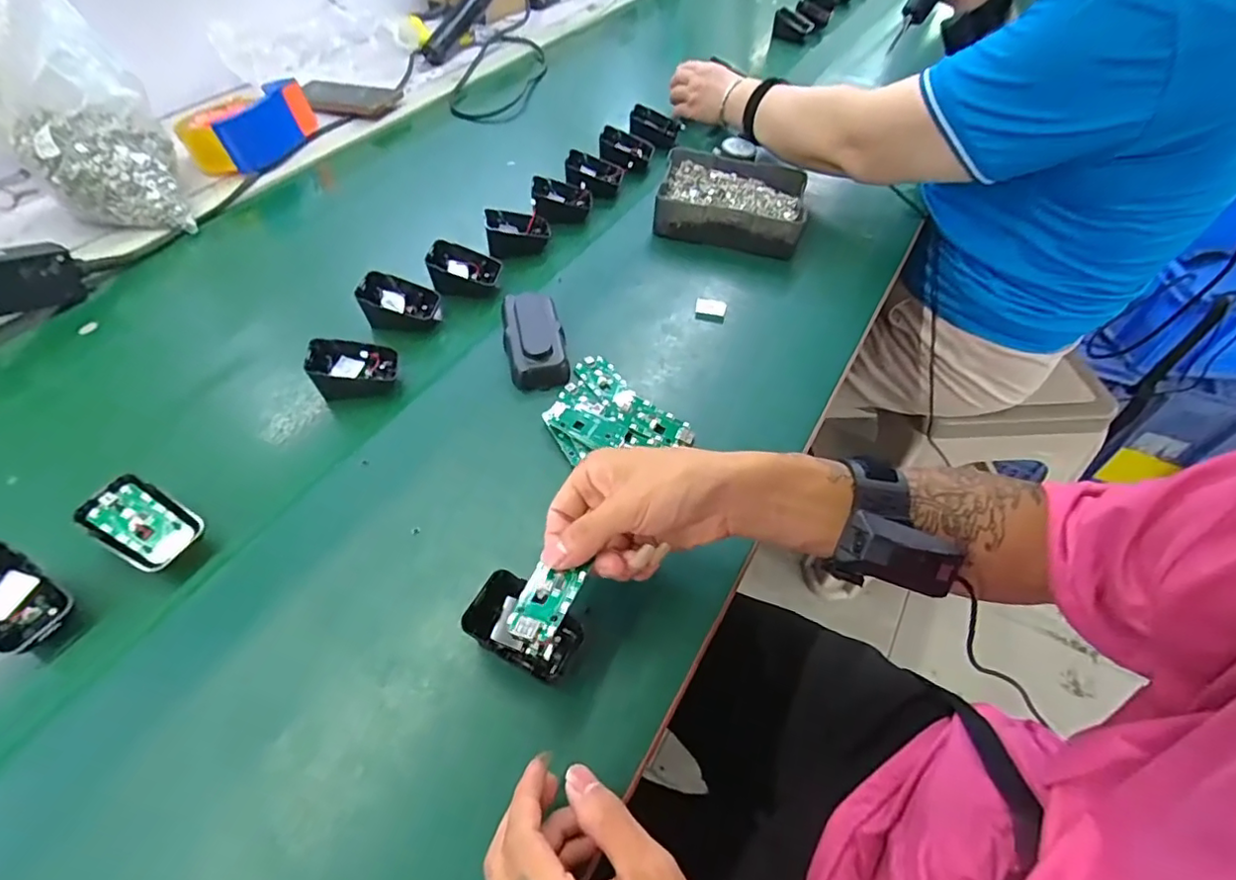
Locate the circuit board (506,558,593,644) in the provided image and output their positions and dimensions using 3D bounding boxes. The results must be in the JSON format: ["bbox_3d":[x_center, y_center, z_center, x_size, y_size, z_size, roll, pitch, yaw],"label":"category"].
[{"bbox_3d":[-0.040,0.088,0.322,0.030,0.010,0.051,17,53,12],"label":"circuit board"}]

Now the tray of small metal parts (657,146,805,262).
[{"bbox_3d":[0.129,-0.273,0.658,0.162,0.045,0.128,9,52,5],"label":"tray of small metal parts"}]

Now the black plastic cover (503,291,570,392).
[{"bbox_3d":[-0.074,-0.091,0.511,0.051,0.023,0.098,-7,52,-7],"label":"black plastic cover"}]

